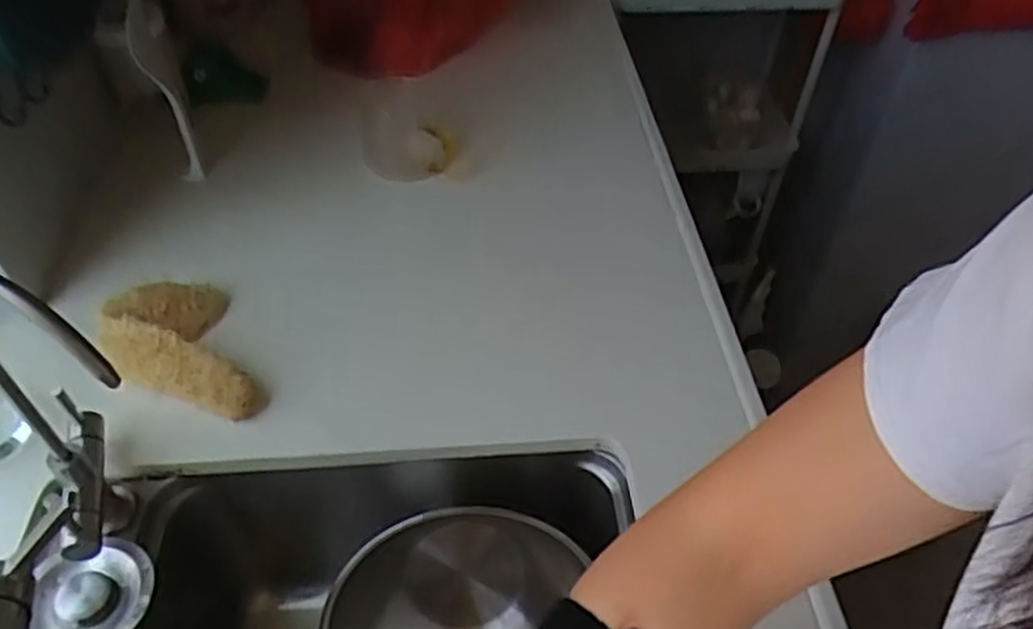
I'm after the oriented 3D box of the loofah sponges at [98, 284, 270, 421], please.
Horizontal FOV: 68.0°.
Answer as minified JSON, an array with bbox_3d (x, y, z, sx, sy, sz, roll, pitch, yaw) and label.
[{"bbox_3d":[-0.266,0.033,0.608,0.098,0.061,0.147,-23,50,-22],"label":"loofah sponges"}]

